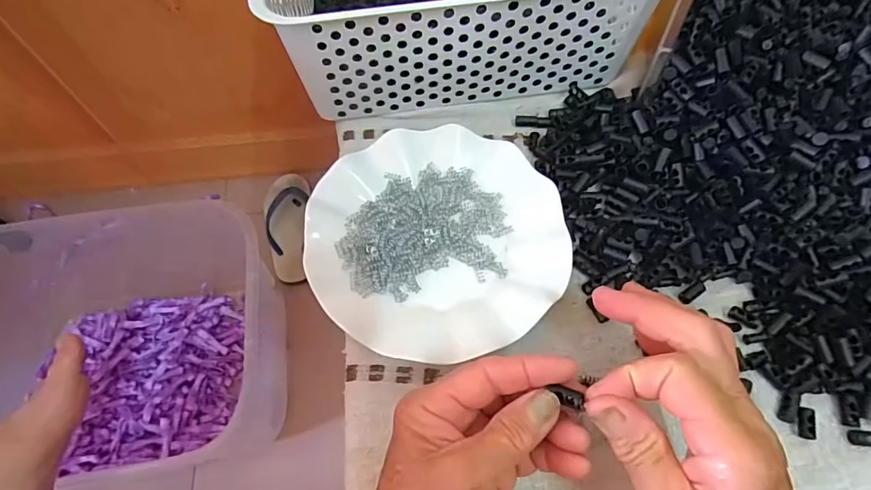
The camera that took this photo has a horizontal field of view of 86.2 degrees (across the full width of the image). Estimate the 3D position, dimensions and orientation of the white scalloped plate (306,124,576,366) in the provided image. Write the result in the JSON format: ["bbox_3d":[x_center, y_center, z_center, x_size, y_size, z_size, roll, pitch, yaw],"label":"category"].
[{"bbox_3d":[0.001,-0.007,0.341,0.178,0.019,0.180,-4,64,-2],"label":"white scalloped plate"}]

